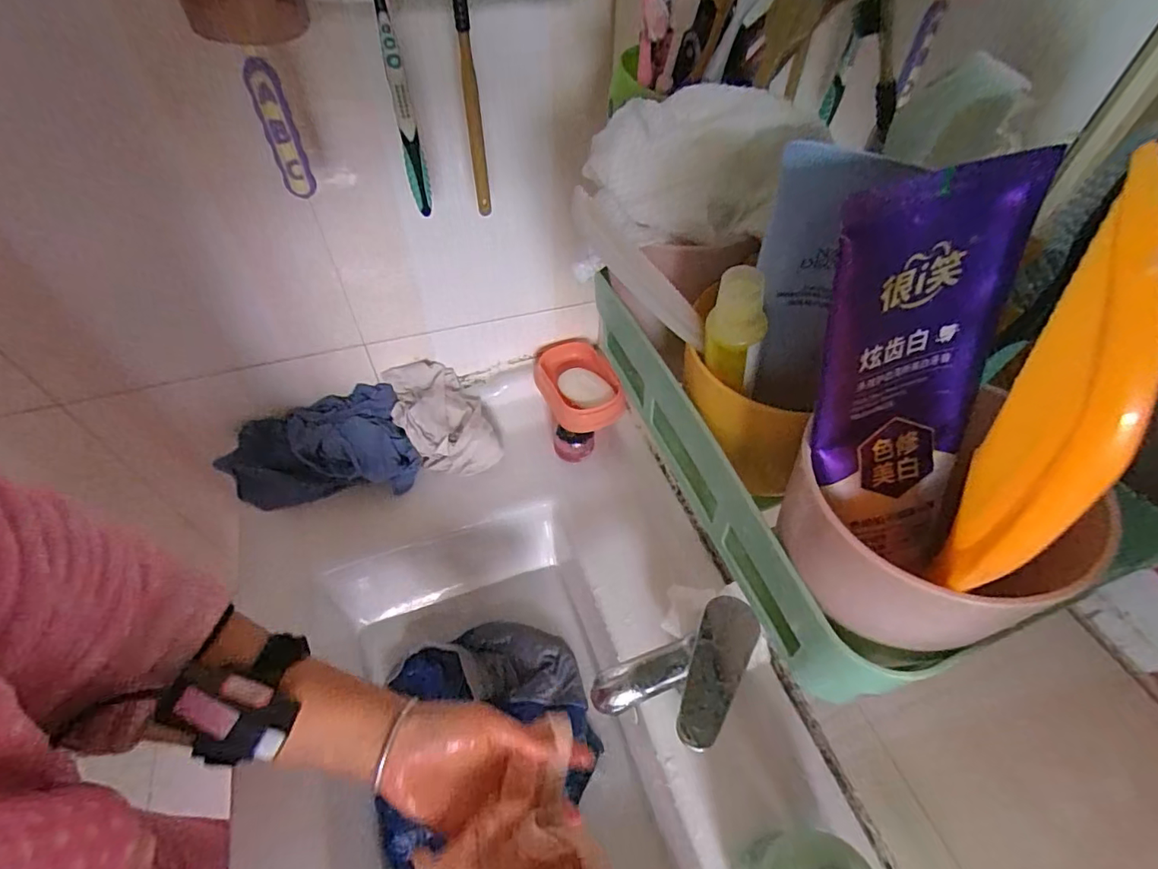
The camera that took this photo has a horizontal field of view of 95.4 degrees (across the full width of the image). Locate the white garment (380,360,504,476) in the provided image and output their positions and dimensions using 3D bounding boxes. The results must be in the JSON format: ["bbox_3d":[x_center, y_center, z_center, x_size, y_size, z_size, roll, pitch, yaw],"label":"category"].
[{"bbox_3d":[-0.164,-0.020,0.638,0.108,0.062,0.136,-18,54,-15],"label":"white garment"}]

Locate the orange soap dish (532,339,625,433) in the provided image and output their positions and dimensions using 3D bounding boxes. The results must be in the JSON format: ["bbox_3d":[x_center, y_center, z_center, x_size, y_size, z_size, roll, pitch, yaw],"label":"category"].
[{"bbox_3d":[-0.002,-0.061,0.660,0.092,0.034,0.126,-14,53,-12],"label":"orange soap dish"}]

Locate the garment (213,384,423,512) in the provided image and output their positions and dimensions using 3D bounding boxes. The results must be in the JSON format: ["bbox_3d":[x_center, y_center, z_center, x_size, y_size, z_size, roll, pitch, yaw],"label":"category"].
[{"bbox_3d":[-0.301,0.016,0.625,0.210,0.059,0.122,-7,52,-8],"label":"garment"}]

